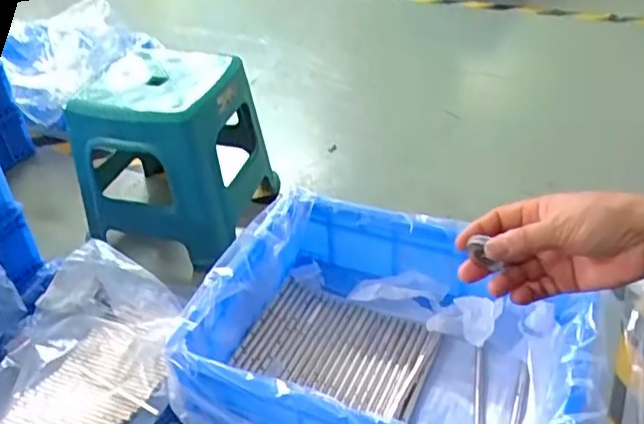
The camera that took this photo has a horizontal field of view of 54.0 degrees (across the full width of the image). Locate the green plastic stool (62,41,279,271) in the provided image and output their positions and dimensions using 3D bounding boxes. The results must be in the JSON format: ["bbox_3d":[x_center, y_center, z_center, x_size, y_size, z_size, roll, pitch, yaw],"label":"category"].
[{"bbox_3d":[-0.253,-0.107,1.083,0.260,0.263,0.252,8,39,15],"label":"green plastic stool"}]

